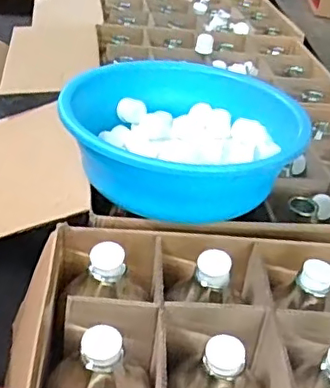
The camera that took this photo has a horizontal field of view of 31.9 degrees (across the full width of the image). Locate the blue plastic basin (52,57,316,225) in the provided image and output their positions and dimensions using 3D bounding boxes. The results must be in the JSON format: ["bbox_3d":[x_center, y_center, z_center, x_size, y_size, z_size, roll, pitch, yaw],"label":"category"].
[{"bbox_3d":[0.027,-0.095,0.927,0.335,0.115,0.322,5,35,-4],"label":"blue plastic basin"}]

